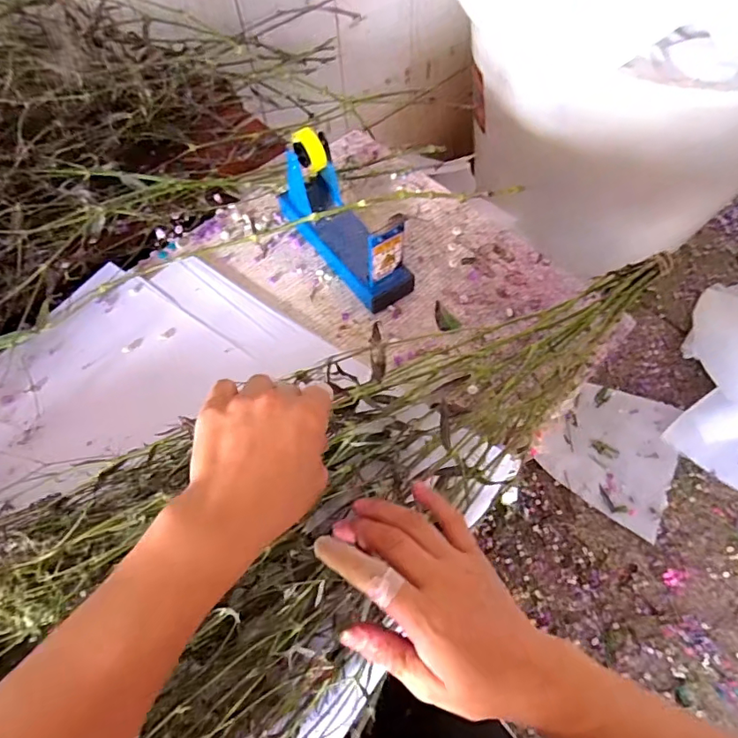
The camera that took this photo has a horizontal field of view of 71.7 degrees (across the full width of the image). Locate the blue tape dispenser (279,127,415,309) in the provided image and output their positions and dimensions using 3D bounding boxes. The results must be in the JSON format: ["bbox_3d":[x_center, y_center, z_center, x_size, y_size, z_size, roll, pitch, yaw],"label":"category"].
[{"bbox_3d":[-0.033,-0.174,0.578,0.063,0.126,0.209,-33,64,-16],"label":"blue tape dispenser"}]

